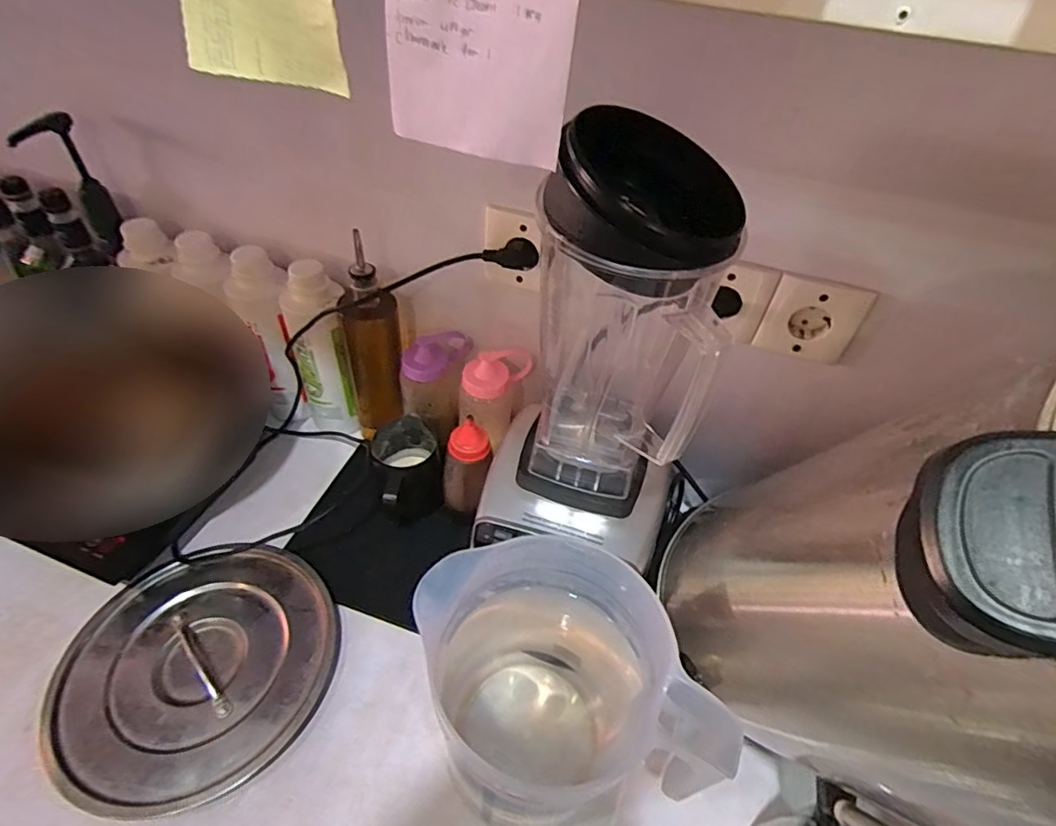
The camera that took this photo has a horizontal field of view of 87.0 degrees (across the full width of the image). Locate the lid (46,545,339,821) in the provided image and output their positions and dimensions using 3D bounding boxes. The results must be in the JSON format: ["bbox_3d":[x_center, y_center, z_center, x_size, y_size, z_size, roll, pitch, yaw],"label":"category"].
[{"bbox_3d":[-0.347,0.265,0.590,0.266,0.026,0.253,3,45,-3],"label":"lid"}]

